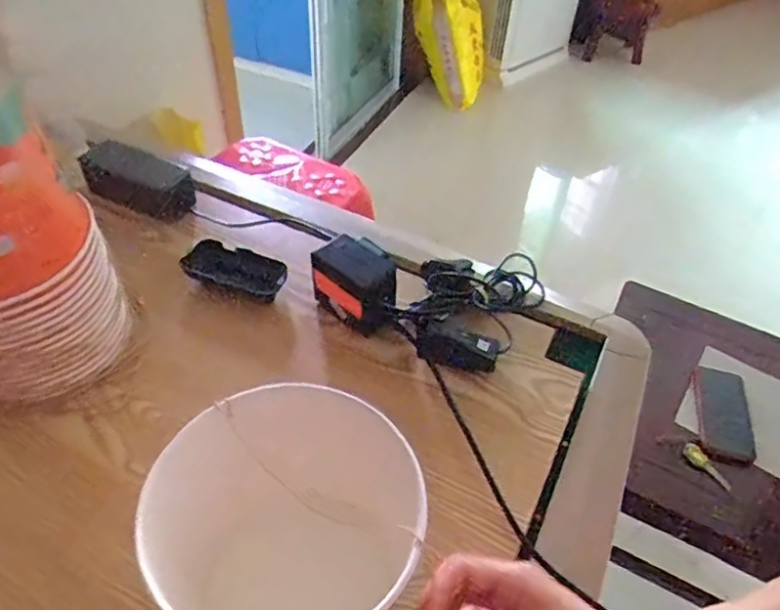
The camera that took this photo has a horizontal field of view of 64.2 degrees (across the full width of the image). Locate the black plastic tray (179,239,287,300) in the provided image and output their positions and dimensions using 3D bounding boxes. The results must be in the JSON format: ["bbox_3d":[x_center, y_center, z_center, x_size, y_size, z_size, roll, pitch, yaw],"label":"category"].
[{"bbox_3d":[-0.163,-0.038,0.665,0.107,0.023,0.049,14,47,10],"label":"black plastic tray"}]

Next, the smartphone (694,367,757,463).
[{"bbox_3d":[0.538,0.174,1.002,0.084,0.011,0.171,12,47,8],"label":"smartphone"}]

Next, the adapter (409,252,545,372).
[{"bbox_3d":[0.090,-0.010,0.643,0.109,0.051,0.181,25,50,19],"label":"adapter"}]

